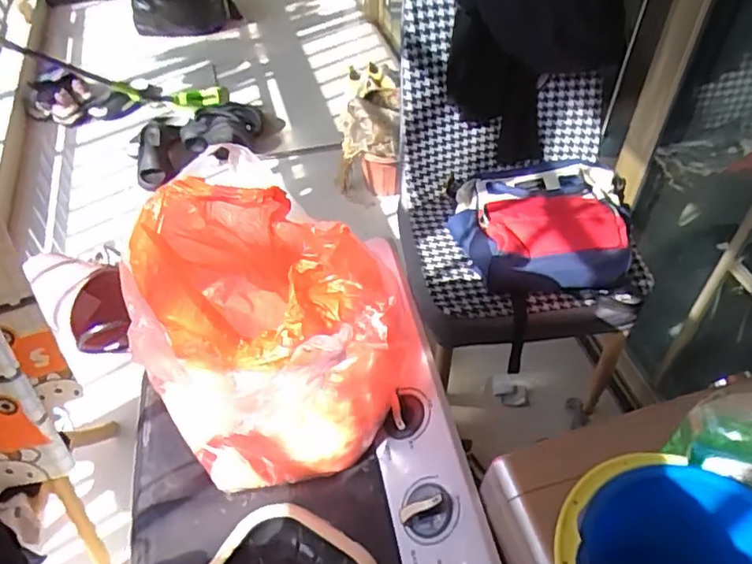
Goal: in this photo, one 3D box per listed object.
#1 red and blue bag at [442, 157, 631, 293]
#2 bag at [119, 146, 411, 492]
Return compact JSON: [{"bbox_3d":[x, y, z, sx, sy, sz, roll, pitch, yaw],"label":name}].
[{"bbox_3d":[0.344,-0.138,1.217,0.343,0.136,0.356,-1,48,1],"label":"red and blue bag"},{"bbox_3d":[-0.115,0.051,0.652,0.263,0.232,0.248,36,58,29],"label":"bag"}]

